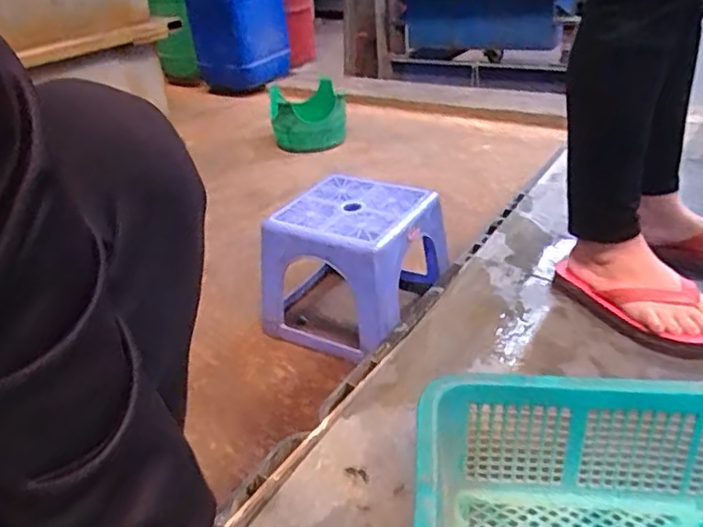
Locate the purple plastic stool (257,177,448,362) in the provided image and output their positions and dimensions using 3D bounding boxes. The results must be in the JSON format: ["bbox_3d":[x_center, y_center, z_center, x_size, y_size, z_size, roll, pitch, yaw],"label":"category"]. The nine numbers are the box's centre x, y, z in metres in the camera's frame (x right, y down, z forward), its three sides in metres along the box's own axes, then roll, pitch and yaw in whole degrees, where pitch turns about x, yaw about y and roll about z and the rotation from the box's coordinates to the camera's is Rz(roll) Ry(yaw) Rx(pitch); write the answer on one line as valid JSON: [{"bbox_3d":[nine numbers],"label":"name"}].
[{"bbox_3d":[0.000,0.004,1.014,0.248,0.208,0.249,9,33,23],"label":"purple plastic stool"}]

